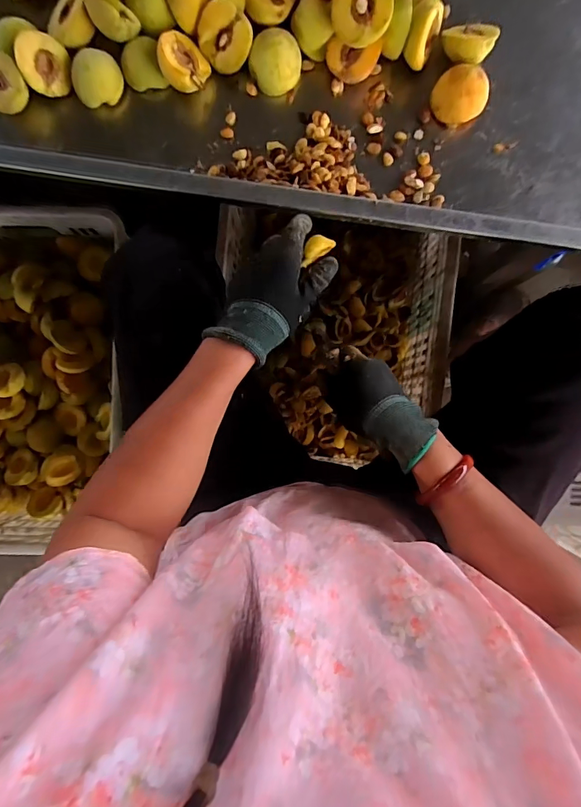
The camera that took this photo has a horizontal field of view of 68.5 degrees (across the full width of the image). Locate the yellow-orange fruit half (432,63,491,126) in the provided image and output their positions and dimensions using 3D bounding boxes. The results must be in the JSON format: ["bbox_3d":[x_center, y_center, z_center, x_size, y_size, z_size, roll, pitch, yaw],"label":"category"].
[{"bbox_3d":[0.192,-0.348,0.485,0.059,0.037,0.048,27,91,1],"label":"yellow-orange fruit half"}]

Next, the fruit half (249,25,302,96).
[{"bbox_3d":[-0.016,-0.391,0.489,0.054,0.026,0.058,-17,129,-15],"label":"fruit half"}]

